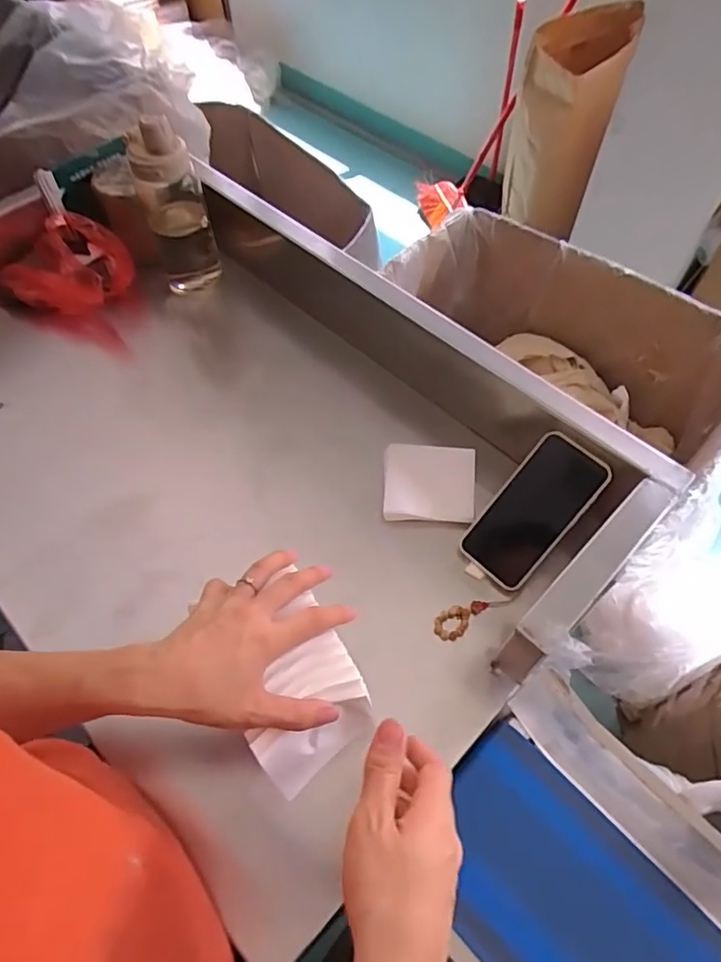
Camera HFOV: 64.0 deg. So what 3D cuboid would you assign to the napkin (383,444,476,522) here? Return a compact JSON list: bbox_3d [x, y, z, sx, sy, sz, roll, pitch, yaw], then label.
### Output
[{"bbox_3d":[0.075,0.002,0.628,0.097,0.008,0.089,4,66,3],"label":"napkin"}]

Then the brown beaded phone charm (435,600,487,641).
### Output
[{"bbox_3d":[0.098,0.133,0.561,0.058,0.006,0.027,-29,62,-16],"label":"brown beaded phone charm"}]

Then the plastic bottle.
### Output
[{"bbox_3d":[-0.232,-0.341,0.726,0.076,0.208,0.071,-18,60,-10],"label":"plastic bottle"}]

